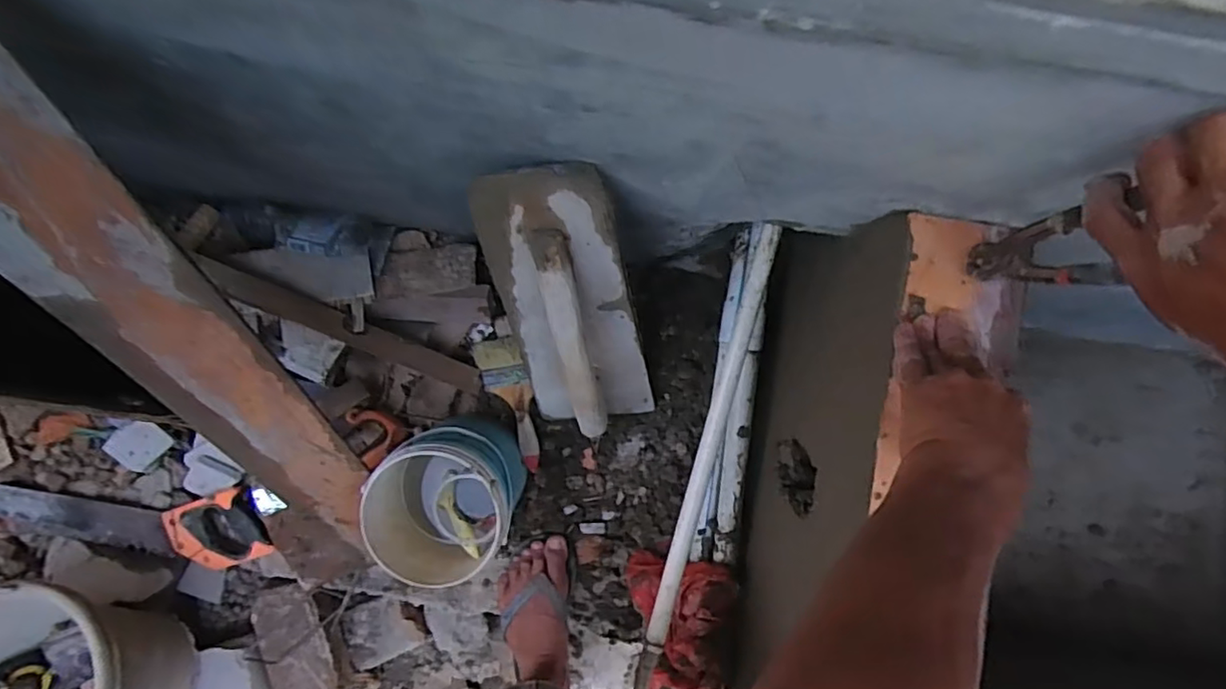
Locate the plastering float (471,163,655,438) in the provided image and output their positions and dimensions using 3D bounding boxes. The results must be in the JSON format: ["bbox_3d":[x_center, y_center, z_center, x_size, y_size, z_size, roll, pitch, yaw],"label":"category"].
[{"bbox_3d":[-0.045,-0.012,0.714,0.148,0.461,0.069,-12,55,0],"label":"plastering float"}]

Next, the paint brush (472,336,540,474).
[{"bbox_3d":[-0.143,0.088,0.903,0.067,0.023,0.199,-18,99,0],"label":"paint brush"}]

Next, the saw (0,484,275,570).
[{"bbox_3d":[-0.800,0.273,0.948,0.550,0.032,0.120,4,87,1],"label":"saw"}]

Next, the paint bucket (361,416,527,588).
[{"bbox_3d":[-0.226,0.212,0.858,0.181,0.192,0.187,0,87,1],"label":"paint bucket"}]

